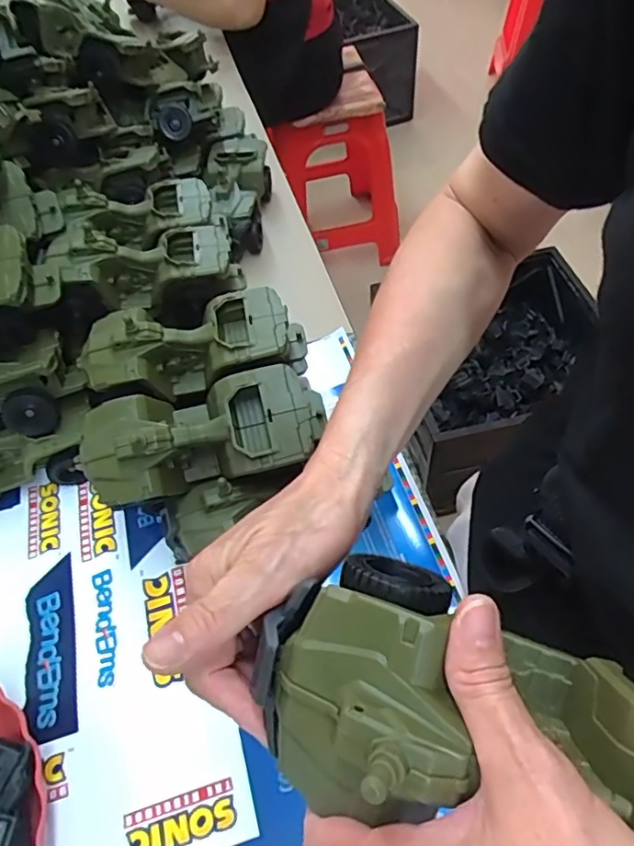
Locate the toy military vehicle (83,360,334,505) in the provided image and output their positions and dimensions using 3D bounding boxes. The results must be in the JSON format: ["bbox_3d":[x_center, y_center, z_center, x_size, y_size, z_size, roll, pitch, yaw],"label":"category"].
[{"bbox_3d":[-0.087,0.009,0.449,0.182,0.065,0.084,-14,55,-5],"label":"toy military vehicle"}]

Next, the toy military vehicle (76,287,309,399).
[{"bbox_3d":[-0.106,-0.065,0.491,0.187,0.058,0.083,-9,55,-1],"label":"toy military vehicle"}]

